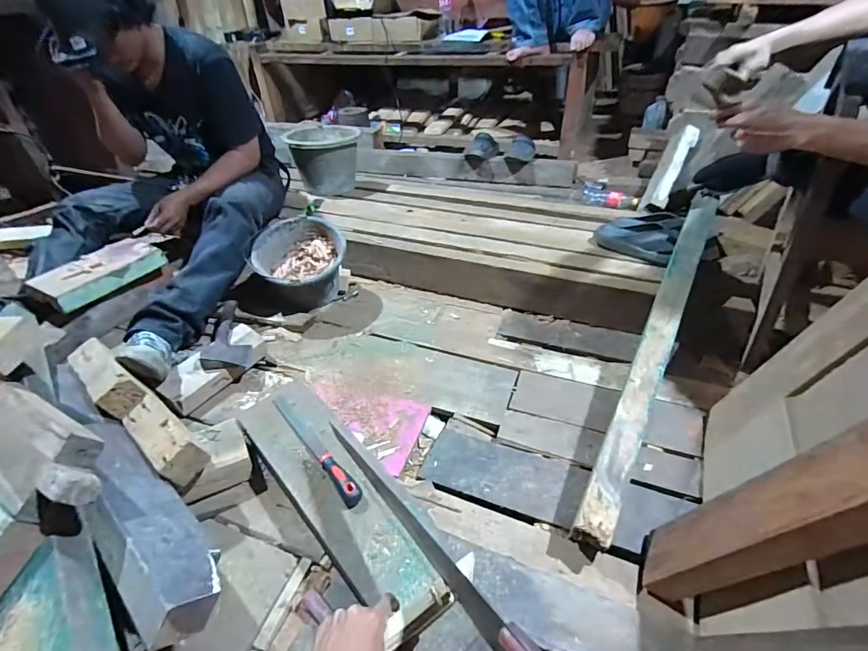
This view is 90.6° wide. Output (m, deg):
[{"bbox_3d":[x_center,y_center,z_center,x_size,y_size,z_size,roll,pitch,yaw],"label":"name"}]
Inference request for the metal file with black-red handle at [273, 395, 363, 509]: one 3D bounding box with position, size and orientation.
[{"bbox_3d":[-0.214,0.210,0.775,0.033,0.028,0.285,-28,47,-29],"label":"metal file with black-red handle"}]

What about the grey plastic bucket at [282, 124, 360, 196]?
[{"bbox_3d":[-0.413,-0.639,1.651,0.245,0.199,0.236,-4,40,-5],"label":"grey plastic bucket"}]

